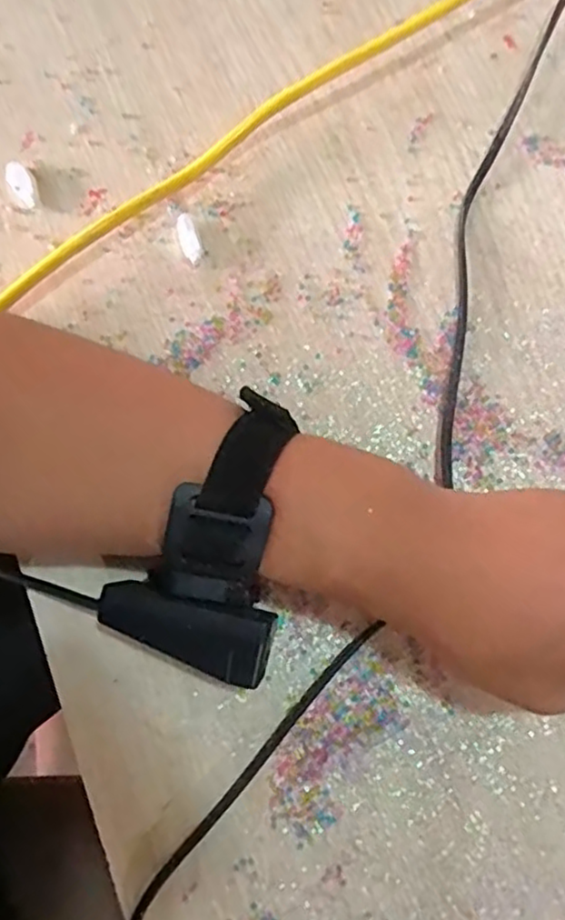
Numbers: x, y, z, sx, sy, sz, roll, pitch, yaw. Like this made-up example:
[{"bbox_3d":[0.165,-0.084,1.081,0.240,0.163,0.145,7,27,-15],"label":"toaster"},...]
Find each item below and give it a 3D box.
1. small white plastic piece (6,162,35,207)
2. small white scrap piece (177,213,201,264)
[{"bbox_3d":[-0.133,-0.140,0.342,0.011,0.007,0.024,-22,78,-6],"label":"small white plastic piece"},{"bbox_3d":[-0.048,-0.113,0.341,0.009,0.004,0.026,-15,78,-5],"label":"small white scrap piece"}]

